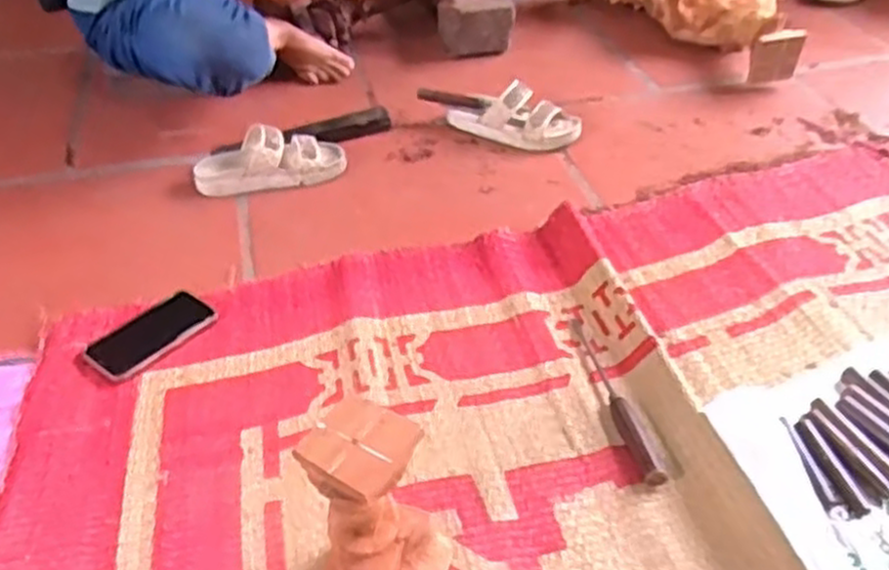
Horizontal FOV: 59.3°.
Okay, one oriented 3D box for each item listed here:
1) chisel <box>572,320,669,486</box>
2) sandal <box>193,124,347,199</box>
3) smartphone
[{"bbox_3d":[0.186,0.117,0.860,0.026,0.017,0.243,-10,45,-10],"label":"chisel"},{"bbox_3d":[-0.270,-0.197,1.203,0.224,0.071,0.075,-12,42,-11],"label":"sandal"},{"bbox_3d":[-0.355,0.059,0.940,0.078,0.012,0.145,28,50,30],"label":"smartphone"}]

